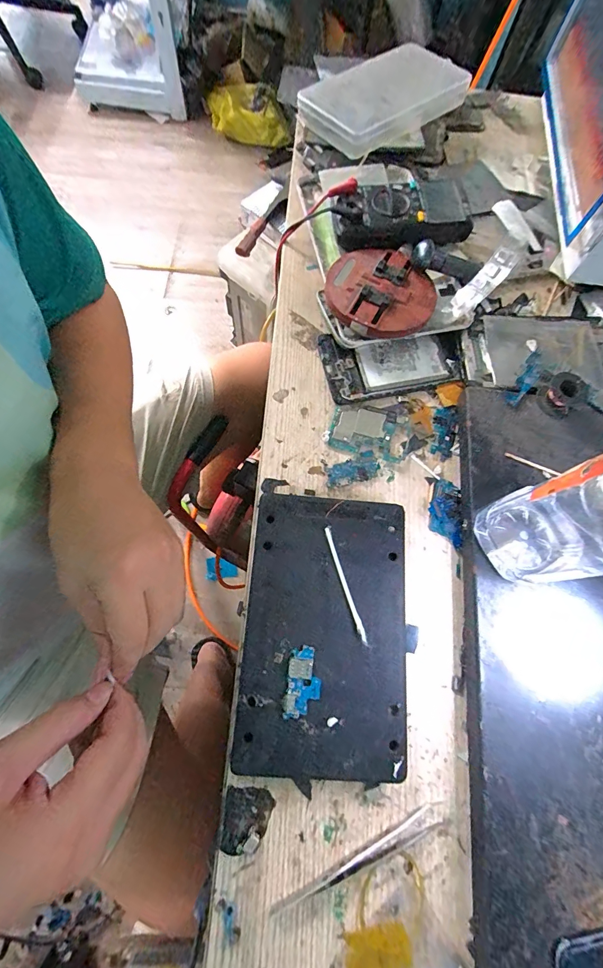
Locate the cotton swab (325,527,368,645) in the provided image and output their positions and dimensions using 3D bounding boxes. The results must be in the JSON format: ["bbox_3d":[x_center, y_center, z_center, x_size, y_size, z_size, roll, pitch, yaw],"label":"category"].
[{"bbox_3d":[0.031,0.070,0.269,0.005,0.004,0.082,-15,73,-9],"label":"cotton swab"}]

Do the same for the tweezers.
[{"bbox_3d":[0.036,0.230,0.234,0.111,0.007,0.012,-20,74,-10],"label":"tweezers"}]

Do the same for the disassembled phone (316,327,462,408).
[{"bbox_3d":[0.081,-0.110,0.339,0.119,0.007,0.064,-8,72,-7],"label":"disassembled phone"}]

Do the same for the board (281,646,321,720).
[{"bbox_3d":[0.001,0.129,0.249,0.022,0.004,0.042,11,71,0],"label":"board"}]

